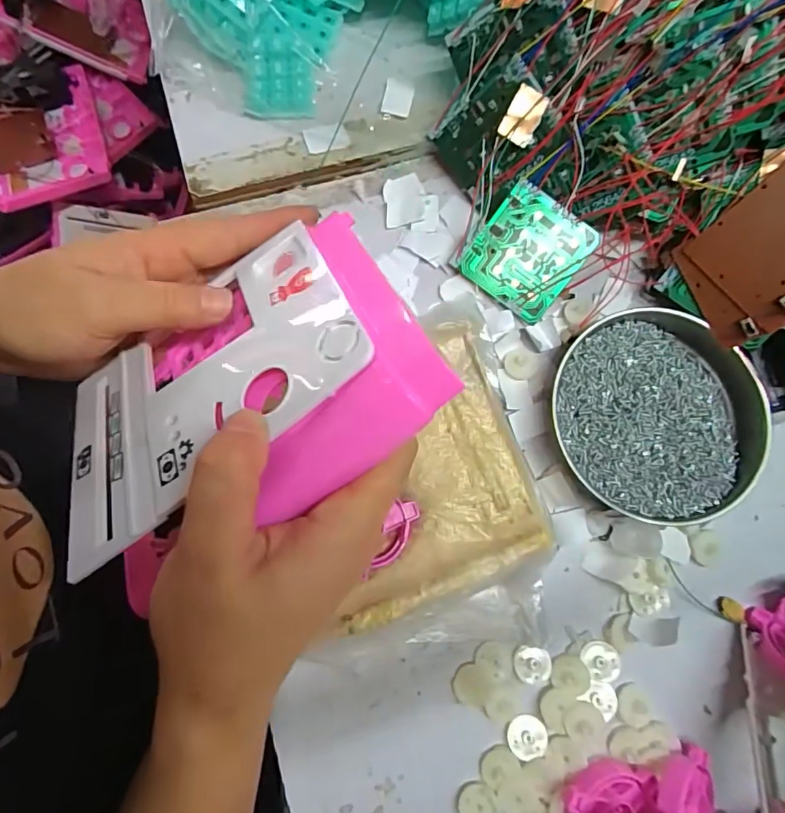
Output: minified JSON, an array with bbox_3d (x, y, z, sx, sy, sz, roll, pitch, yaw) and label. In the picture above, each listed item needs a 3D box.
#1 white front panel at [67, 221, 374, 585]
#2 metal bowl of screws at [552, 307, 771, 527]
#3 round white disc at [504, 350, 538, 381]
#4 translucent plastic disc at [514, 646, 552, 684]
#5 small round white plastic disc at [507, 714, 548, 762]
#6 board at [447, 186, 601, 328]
[{"bbox_3d":[-0.081,-0.011,0.212,0.139,0.007,0.103,-35,51,4],"label":"white front panel"},{"bbox_3d":[0.172,0.005,0.322,0.129,0.021,0.133,0,80,-1],"label":"metal bowl of screws"},{"bbox_3d":[0.088,-0.029,0.335,0.022,0.004,0.021,0,80,-1],"label":"round white disc"},{"bbox_3d":[0.086,0.158,0.300,0.023,0.004,0.021,0,80,-1],"label":"translucent plastic disc"},{"bbox_3d":[0.080,0.197,0.292,0.020,0.007,0.023,41,82,6],"label":"small round white plastic disc"},{"bbox_3d":[0.091,-0.106,0.337,0.071,0.004,0.070,37,102,0],"label":"board"}]

